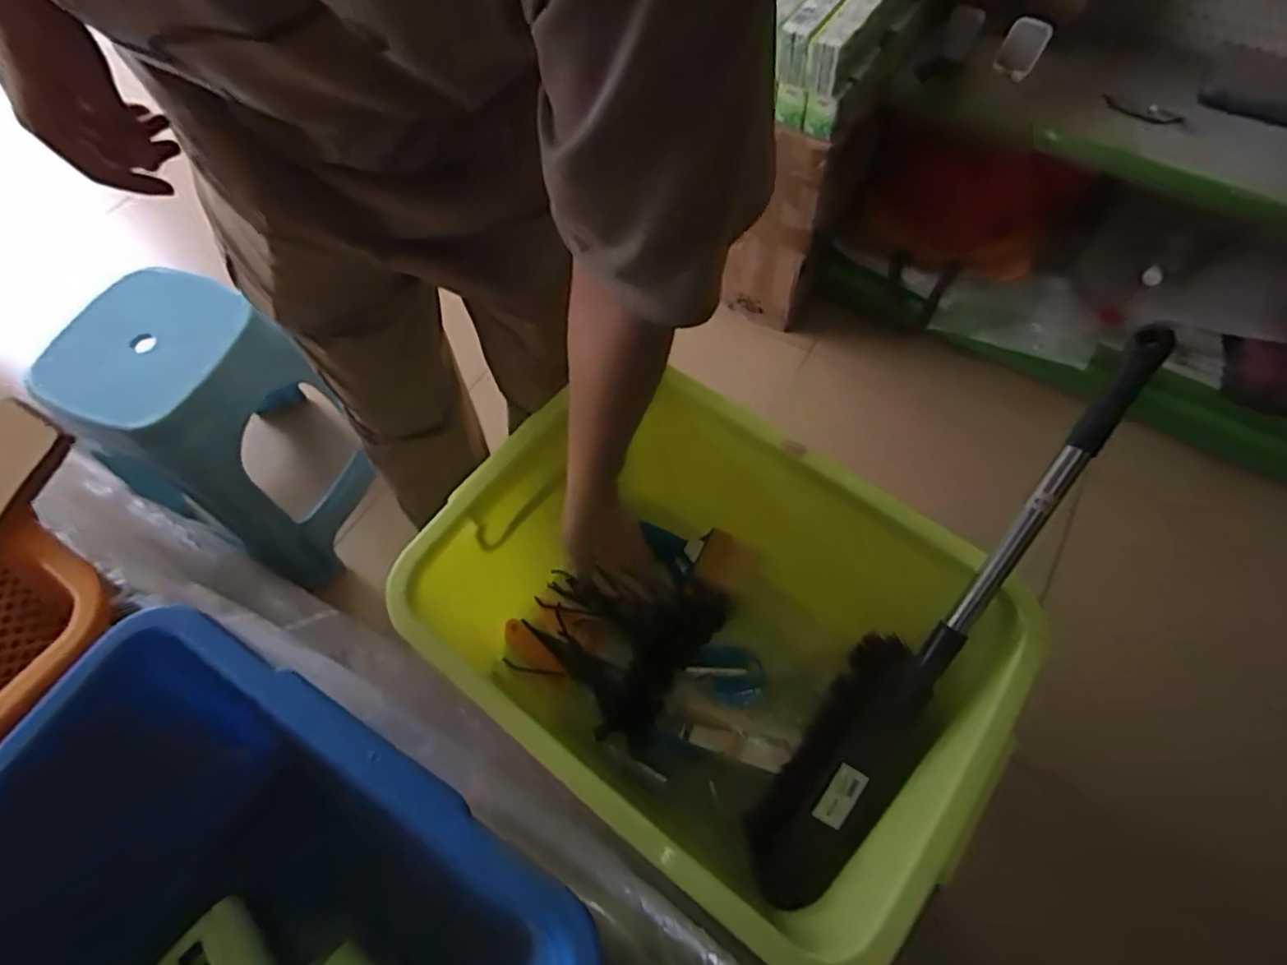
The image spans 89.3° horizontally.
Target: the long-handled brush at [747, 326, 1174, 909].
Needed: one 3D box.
[{"bbox_3d":[0.266,0.126,0.602,0.056,0.126,0.596,25,97,-25],"label":"long-handled brush"}]

